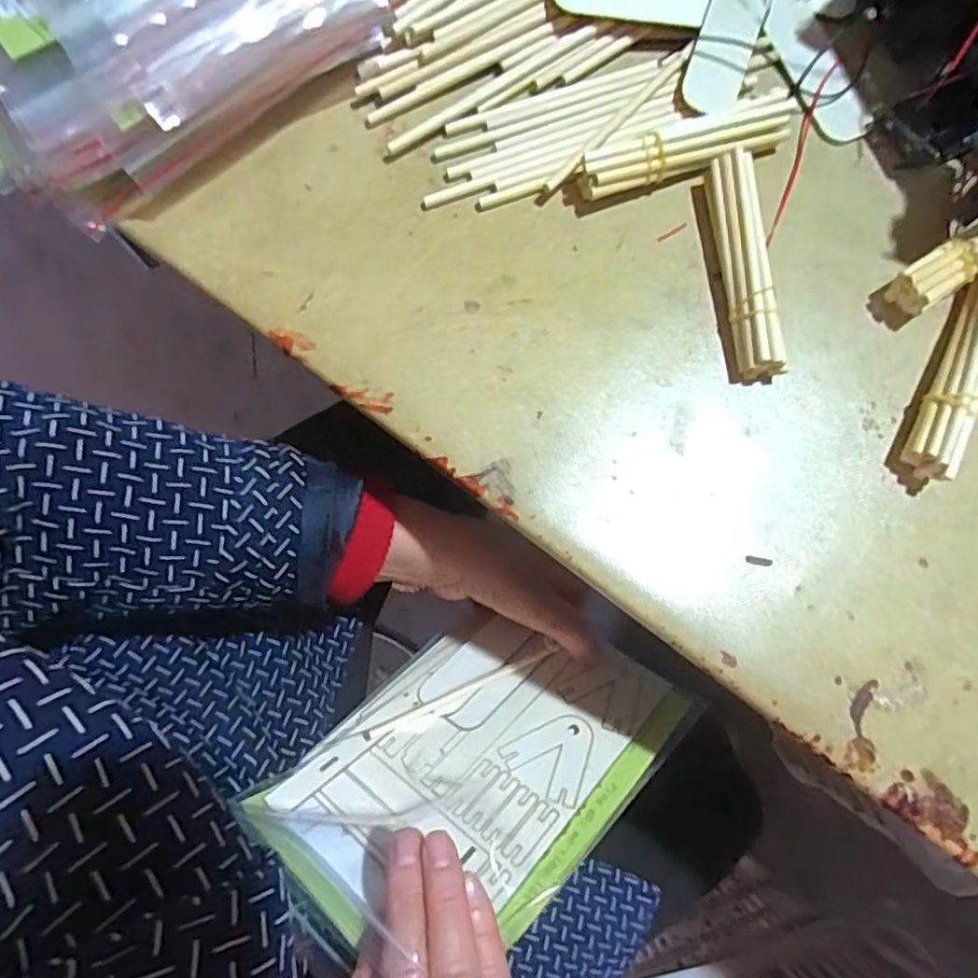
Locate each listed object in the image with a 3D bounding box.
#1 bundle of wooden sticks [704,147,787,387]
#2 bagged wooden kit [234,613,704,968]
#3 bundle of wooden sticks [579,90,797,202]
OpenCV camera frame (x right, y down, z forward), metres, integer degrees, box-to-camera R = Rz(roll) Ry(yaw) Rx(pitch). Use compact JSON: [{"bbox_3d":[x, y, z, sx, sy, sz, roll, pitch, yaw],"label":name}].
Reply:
[{"bbox_3d":[0.113,-0.100,0.280,0.017,0.022,0.104,-6,79,-3],"label":"bundle of wooden sticks"},{"bbox_3d":[-0.004,0.142,0.336,0.140,0.010,0.206,31,48,32],"label":"bagged wooden kit"},{"bbox_3d":[0.091,-0.157,0.291,0.102,0.020,0.019,-17,79,-5],"label":"bundle of wooden sticks"}]

